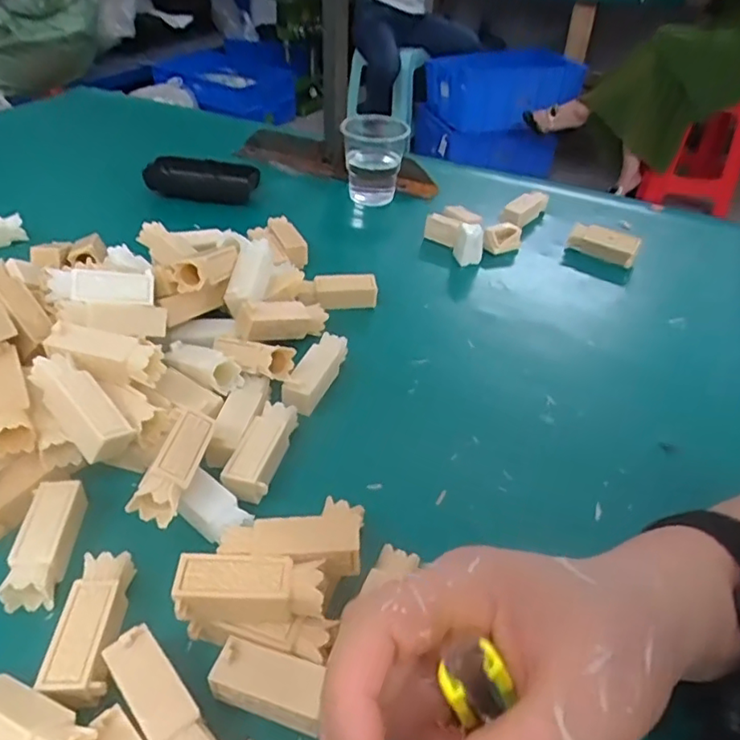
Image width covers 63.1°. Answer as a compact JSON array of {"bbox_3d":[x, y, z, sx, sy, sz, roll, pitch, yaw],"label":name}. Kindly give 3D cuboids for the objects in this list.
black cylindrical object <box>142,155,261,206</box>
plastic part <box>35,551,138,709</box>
[{"bbox_3d":[-0.171,-0.195,0.620,0.110,0.027,0.049,9,40,7],"label":"black cylindrical object"},{"bbox_3d":[-0.119,0.112,0.259,0.024,0.021,0.065,-2,40,-7],"label":"plastic part"}]

